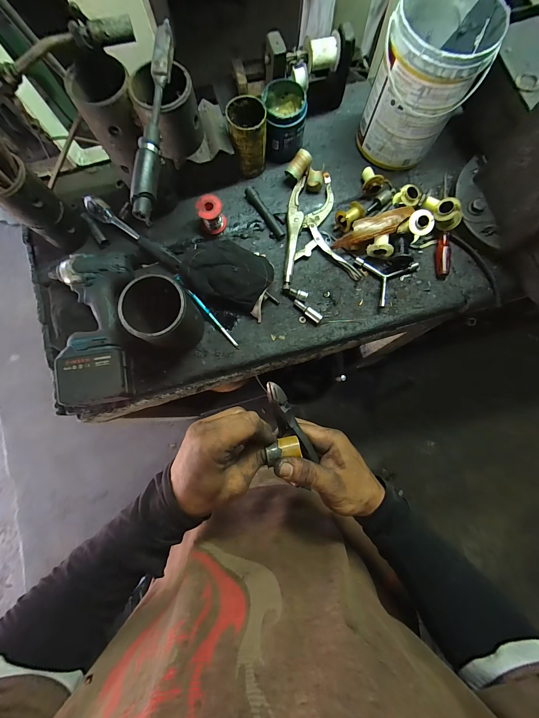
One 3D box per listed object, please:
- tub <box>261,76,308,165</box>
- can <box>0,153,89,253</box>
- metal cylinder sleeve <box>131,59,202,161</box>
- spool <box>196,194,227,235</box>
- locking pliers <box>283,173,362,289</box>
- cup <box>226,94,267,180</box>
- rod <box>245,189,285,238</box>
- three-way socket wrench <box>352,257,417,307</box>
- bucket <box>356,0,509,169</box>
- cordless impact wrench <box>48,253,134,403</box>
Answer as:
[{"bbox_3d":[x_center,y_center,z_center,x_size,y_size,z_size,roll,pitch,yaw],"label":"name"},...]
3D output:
[{"bbox_3d":[0.032,-0.492,0.580,0.087,0.091,0.107,-6,81,0],"label":"tub"},{"bbox_3d":[-0.431,-0.284,0.524,0.083,0.167,0.086,39,83,6],"label":"can"},{"bbox_3d":[-0.160,-0.384,0.429,0.087,0.090,0.094,0,81,1],"label":"metal cylinder sleeve"},{"bbox_3d":[-0.121,-0.302,0.586,0.052,0.059,0.047,-17,81,-2],"label":"spool"},{"bbox_3d":[0.092,-0.277,0.602,0.154,0.019,0.240,-9,81,0],"label":"locking pliers"},{"bbox_3d":[-0.043,-0.451,0.570,0.074,0.109,0.080,-14,81,-1],"label":"cup"},{"bbox_3d":[-0.009,-0.314,0.601,0.019,0.022,0.126,-36,82,-5],"label":"rod"},{"bbox_3d":[0.251,-0.181,0.580,0.111,0.015,0.116,-26,81,-3],"label":"three-way socket wrench"},{"bbox_3d":[0.288,-0.517,0.526,0.165,0.191,0.174,0,81,1],"label":"bucket"},{"bbox_3d":[-0.338,-0.060,0.538,0.137,0.069,0.293,-5,81,0],"label":"cordless impact wrench"}]

